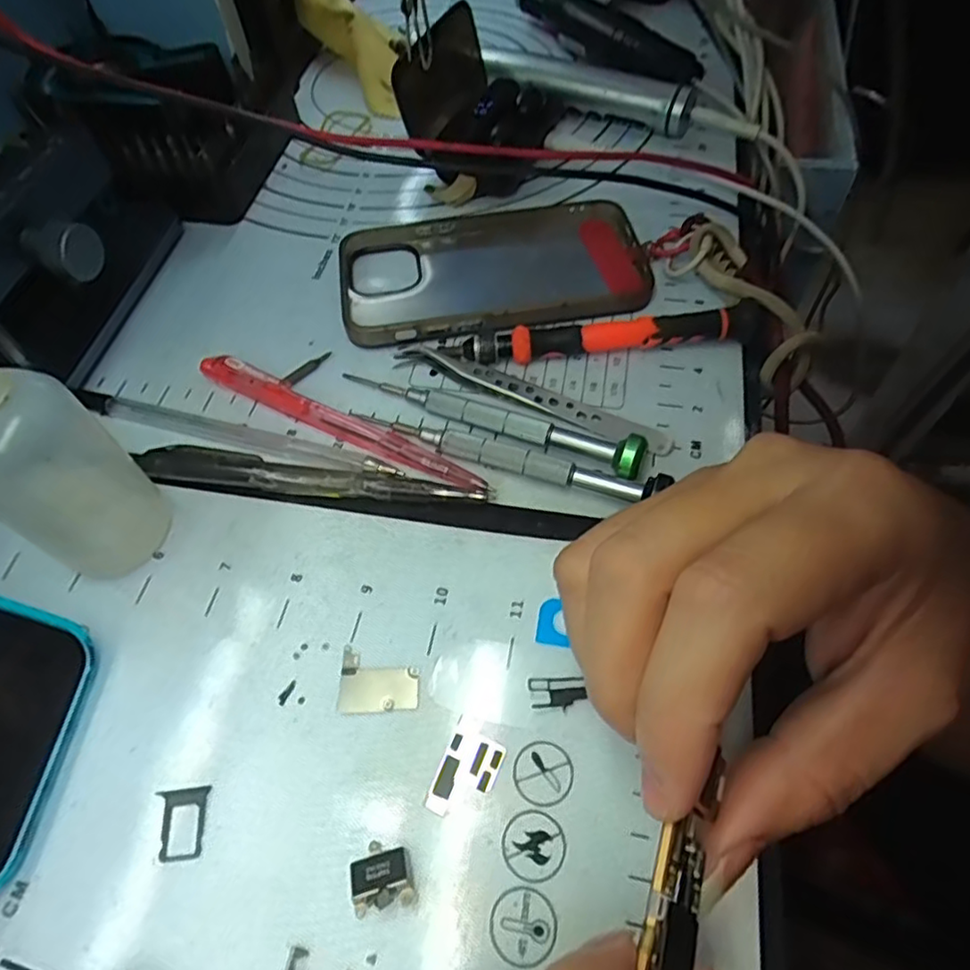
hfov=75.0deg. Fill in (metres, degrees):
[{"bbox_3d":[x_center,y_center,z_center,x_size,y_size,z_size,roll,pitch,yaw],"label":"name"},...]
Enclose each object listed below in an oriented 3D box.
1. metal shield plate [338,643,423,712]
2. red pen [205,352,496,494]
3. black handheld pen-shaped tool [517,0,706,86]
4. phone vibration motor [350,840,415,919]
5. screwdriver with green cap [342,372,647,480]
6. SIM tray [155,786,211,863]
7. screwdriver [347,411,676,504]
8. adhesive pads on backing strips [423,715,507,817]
[{"bbox_3d":[-0.032,0.059,0.194,0.024,0.004,0.019,-1,58,3],"label":"metal shield plate"},{"bbox_3d":[-0.055,-0.025,0.240,0.127,0.013,0.011,23,62,16],"label":"red pen"},{"bbox_3d":[0.071,-0.277,0.384,0.021,0.023,0.155,-31,61,-15],"label":"black handheld pen-shaped tool"},{"bbox_3d":[-0.027,0.102,0.165,0.015,0.008,0.015,-13,58,-5],"label":"phone vibration motor"},{"bbox_3d":[0.000,-0.026,0.237,0.119,0.012,0.014,19,61,14],"label":"screwdriver with green cap"},{"bbox_3d":[-0.085,0.094,0.175,0.014,0.004,0.018,-7,58,-1],"label":"SIM tray"},{"bbox_3d":[0.006,-0.011,0.228,0.116,0.010,0.009,15,60,12],"label":"screwdriver"},{"bbox_3d":[-0.005,0.081,0.179,0.016,0.004,0.026,20,61,15],"label":"adhesive pads on backing strips"}]

